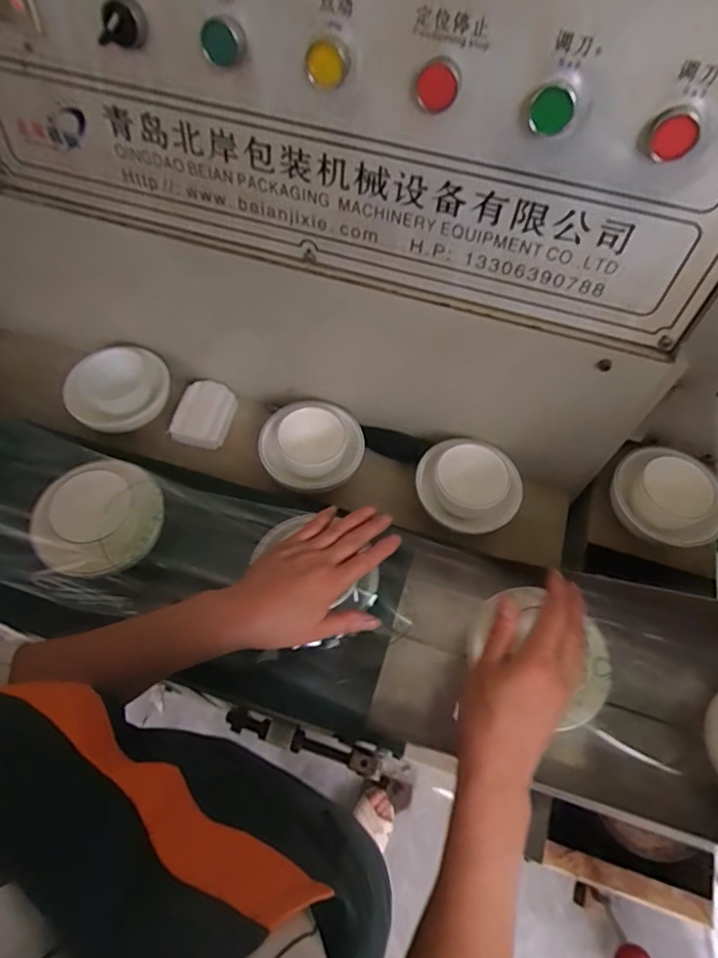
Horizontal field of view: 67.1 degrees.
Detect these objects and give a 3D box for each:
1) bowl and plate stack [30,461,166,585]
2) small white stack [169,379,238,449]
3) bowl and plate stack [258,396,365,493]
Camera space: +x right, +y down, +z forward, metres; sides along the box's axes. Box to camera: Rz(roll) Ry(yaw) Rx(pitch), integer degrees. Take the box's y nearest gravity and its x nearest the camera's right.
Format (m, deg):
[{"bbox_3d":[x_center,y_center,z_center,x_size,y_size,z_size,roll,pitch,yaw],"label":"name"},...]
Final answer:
[{"bbox_3d":[-0.239,0.031,0.500,0.112,0.034,0.107,-20,64,-12],"label":"bowl and plate stack"},{"bbox_3d":[-0.185,-0.081,0.650,0.064,0.024,0.085,6,61,2],"label":"small white stack"},{"bbox_3d":[-0.052,-0.034,0.615,0.113,0.058,0.105,19,62,9],"label":"bowl and plate stack"}]

